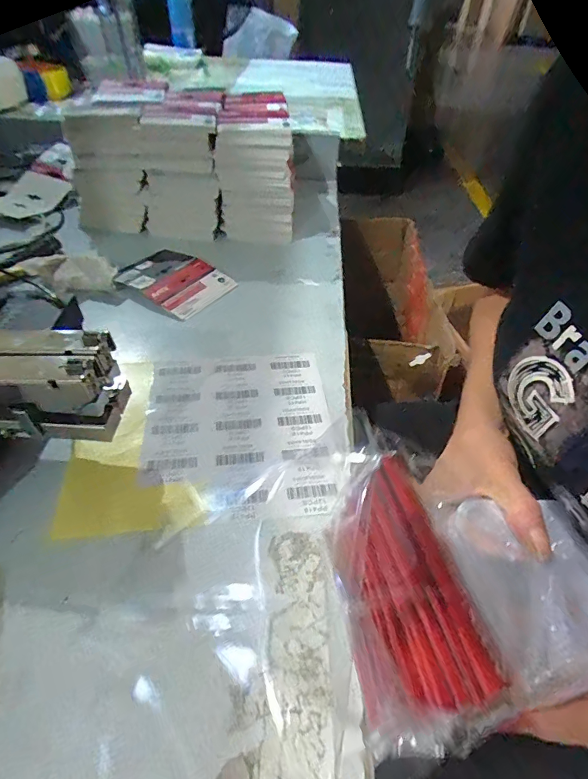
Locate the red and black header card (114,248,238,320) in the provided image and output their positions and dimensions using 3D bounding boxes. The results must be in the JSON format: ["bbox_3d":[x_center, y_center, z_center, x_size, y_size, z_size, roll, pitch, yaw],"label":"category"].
[{"bbox_3d":[-0.164,-0.150,0.578,0.147,0.017,0.103,32,55,19],"label":"red and black header card"}]

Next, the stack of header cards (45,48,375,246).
[{"bbox_3d":[-0.164,-0.379,0.702,0.330,0.154,0.270,4,46,-1],"label":"stack of header cards"}]

